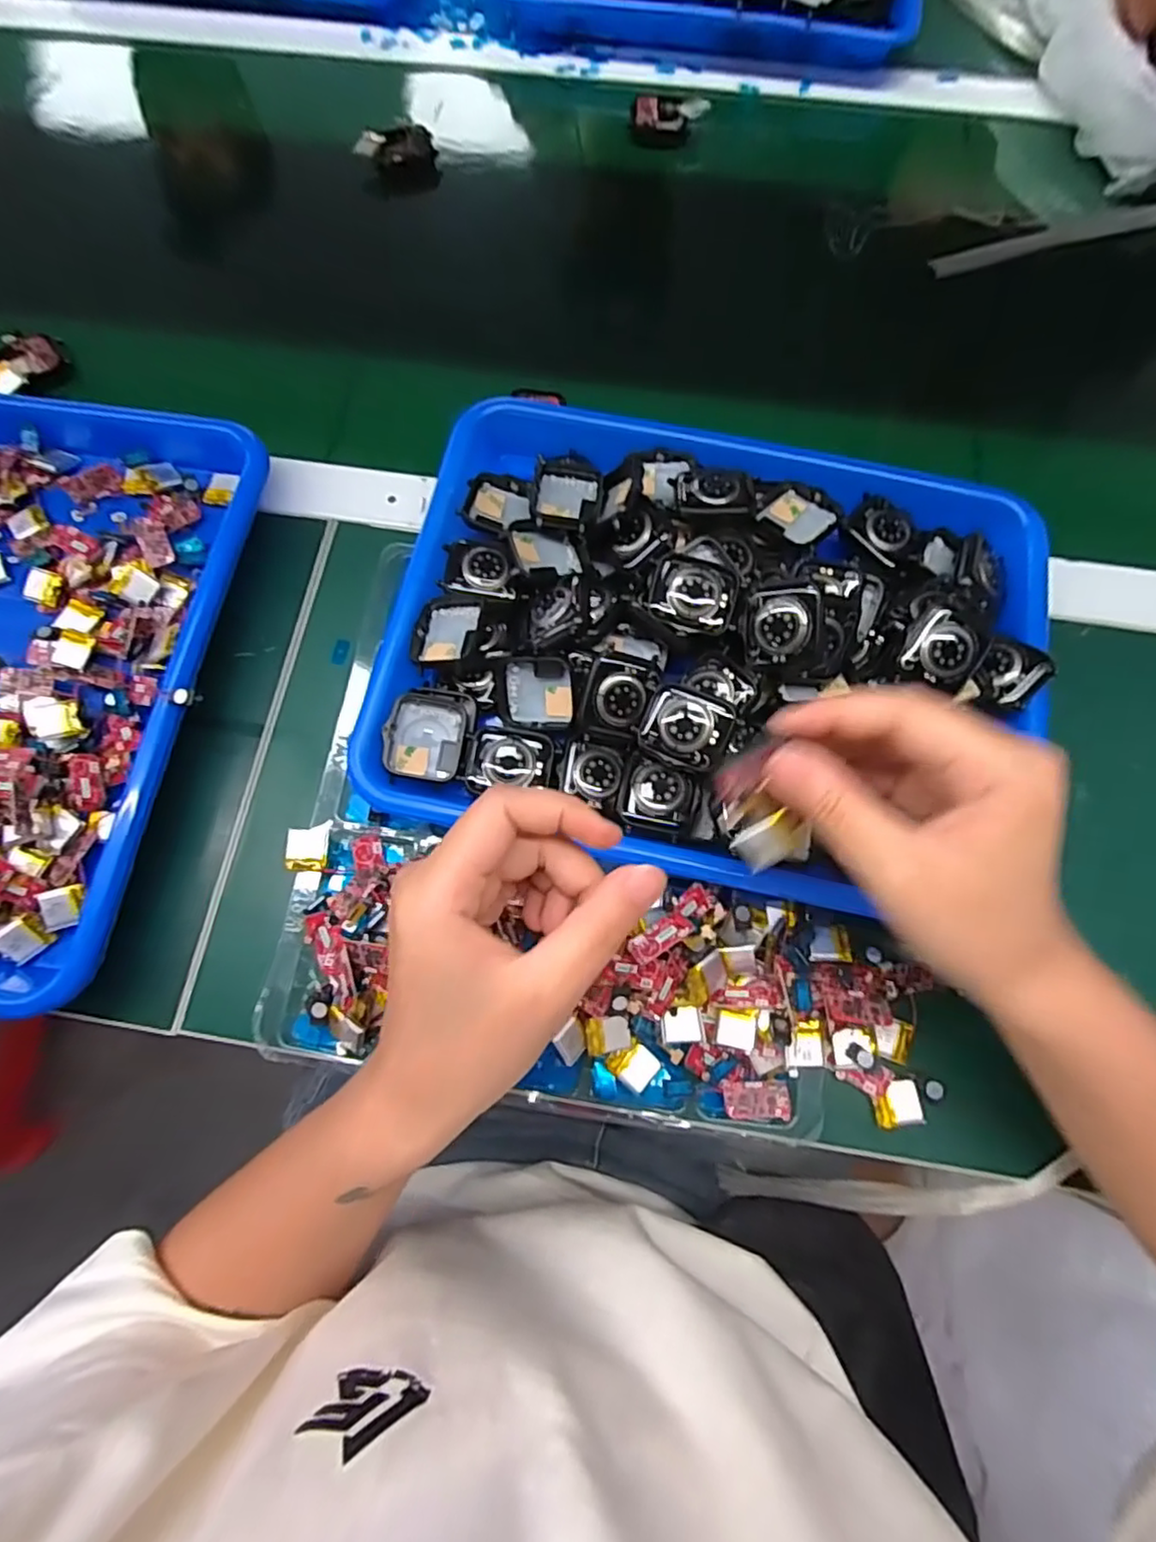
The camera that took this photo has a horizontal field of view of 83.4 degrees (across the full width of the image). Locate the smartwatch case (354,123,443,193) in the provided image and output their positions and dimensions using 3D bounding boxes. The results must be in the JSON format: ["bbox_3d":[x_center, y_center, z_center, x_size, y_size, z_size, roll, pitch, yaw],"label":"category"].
[{"bbox_3d":[-0.135,-0.461,0.490,0.056,0.028,0.031,-17,74,-5],"label":"smartwatch case"}]

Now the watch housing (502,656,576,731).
[{"bbox_3d":[-0.020,-0.039,0.326,0.040,0.012,0.036,3,104,14],"label":"watch housing"}]

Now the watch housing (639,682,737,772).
[{"bbox_3d":[0.050,-0.021,0.300,0.038,0.011,0.033,26,75,8],"label":"watch housing"}]

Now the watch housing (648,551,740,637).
[{"bbox_3d":[0.056,-0.086,0.315,0.041,0.017,0.038,12,73,3],"label":"watch housing"}]

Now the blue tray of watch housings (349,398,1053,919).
[{"bbox_3d":[0.068,-0.073,0.325,0.319,0.057,0.243,12,73,4],"label":"blue tray of watch housings"}]

